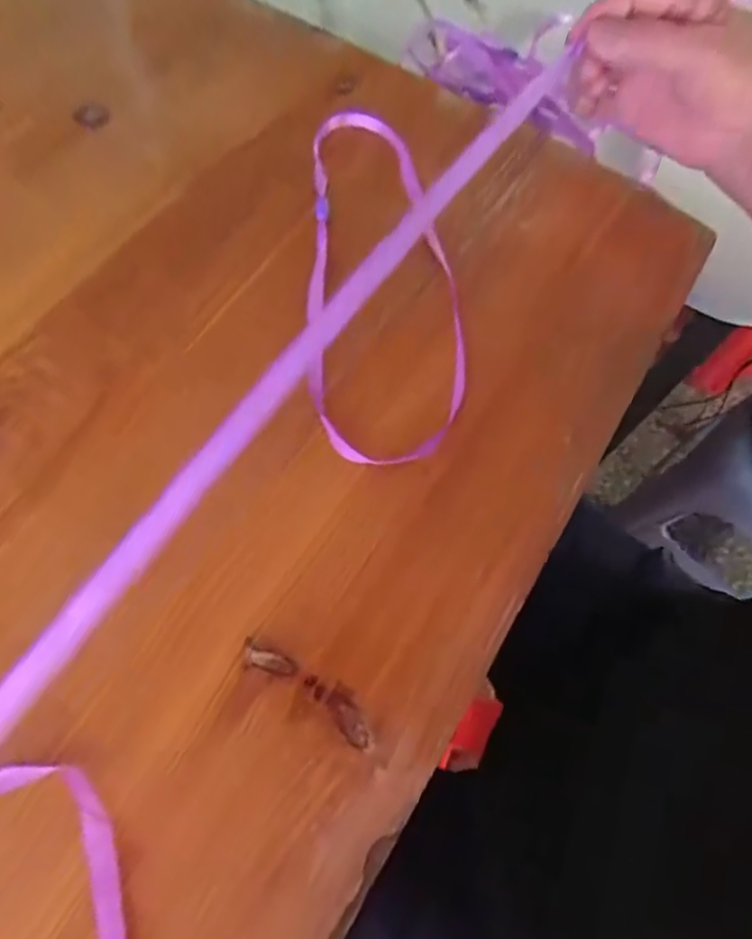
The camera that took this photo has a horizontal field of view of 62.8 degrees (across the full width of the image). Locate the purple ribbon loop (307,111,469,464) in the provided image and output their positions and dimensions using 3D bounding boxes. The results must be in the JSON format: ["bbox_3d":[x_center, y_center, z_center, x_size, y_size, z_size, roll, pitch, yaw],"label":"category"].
[{"bbox_3d":[0.006,-0.122,0.365,0.090,0.019,0.255,1,65,-10],"label":"purple ribbon loop"}]

